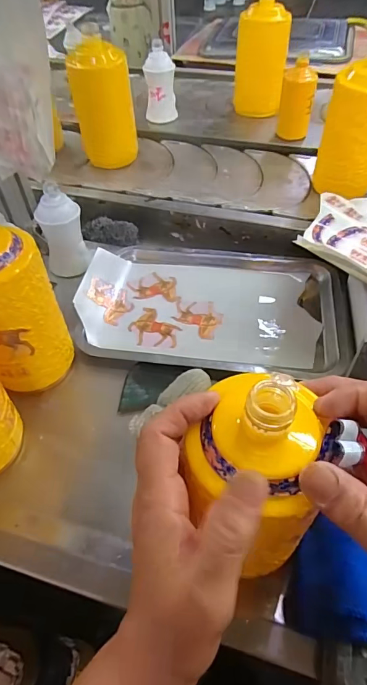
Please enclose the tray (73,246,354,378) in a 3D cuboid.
[{"bbox_3d":[0.034,-0.051,0.507,0.314,0.030,0.193,5,54,6],"label":"tray"}]

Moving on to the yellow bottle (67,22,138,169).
[{"bbox_3d":[-0.120,-0.365,0.641,0.086,0.169,0.070,-8,54,-3],"label":"yellow bottle"}]

